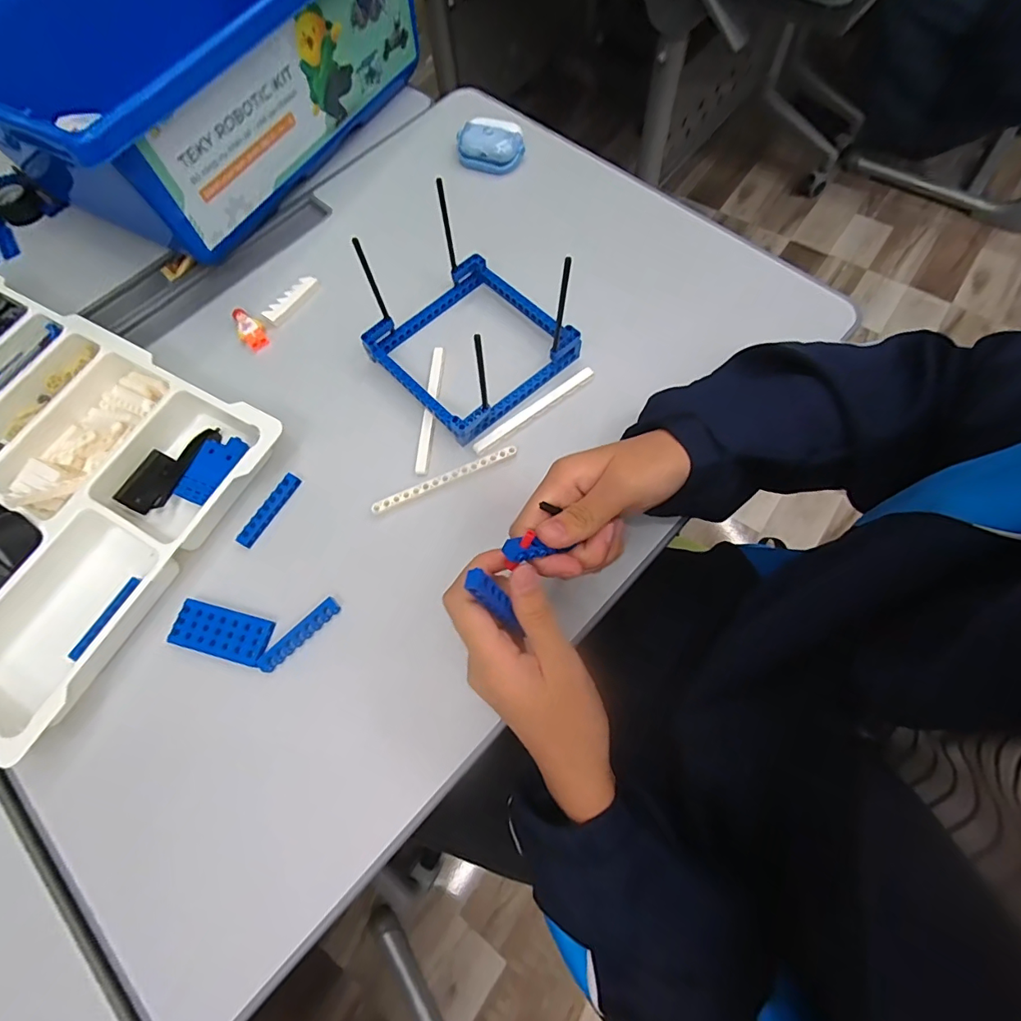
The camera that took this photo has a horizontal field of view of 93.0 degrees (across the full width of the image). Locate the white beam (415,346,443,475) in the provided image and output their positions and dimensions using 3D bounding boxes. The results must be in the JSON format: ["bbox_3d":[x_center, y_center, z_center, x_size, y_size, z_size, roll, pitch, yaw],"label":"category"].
[{"bbox_3d":[-0.066,-0.084,0.395,0.009,0.009,0.117,2,69,5],"label":"white beam"}]

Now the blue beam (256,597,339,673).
[{"bbox_3d":[-0.146,0.085,0.335,0.063,0.007,0.012,-43,72,-12],"label":"blue beam"}]

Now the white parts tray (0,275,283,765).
[{"bbox_3d":[-0.393,-0.035,0.370,0.359,0.031,0.258,27,73,14],"label":"white parts tray"}]

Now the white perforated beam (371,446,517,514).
[{"bbox_3d":[-0.050,-0.025,0.372,0.116,0.007,0.009,-24,69,-5],"label":"white perforated beam"}]

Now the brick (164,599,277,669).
[{"bbox_3d":[-0.201,0.083,0.335,0.069,0.004,0.030,13,70,9],"label":"brick"}]

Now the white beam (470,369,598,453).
[{"bbox_3d":[0.019,-0.082,0.390,0.115,0.010,0.011,-36,71,-9],"label":"white beam"}]

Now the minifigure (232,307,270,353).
[{"bbox_3d":[-0.232,-0.161,0.430,0.038,0.014,0.023,40,77,17],"label":"minifigure"}]

